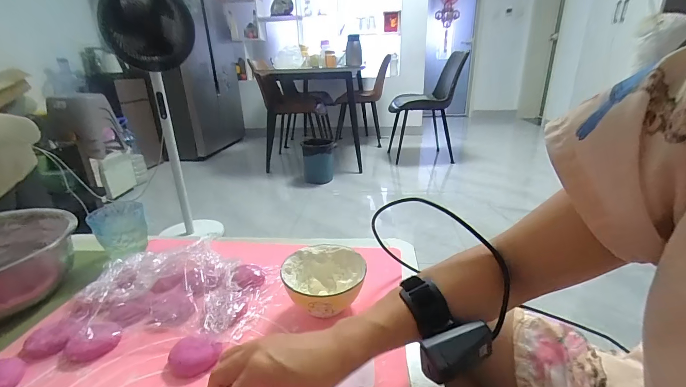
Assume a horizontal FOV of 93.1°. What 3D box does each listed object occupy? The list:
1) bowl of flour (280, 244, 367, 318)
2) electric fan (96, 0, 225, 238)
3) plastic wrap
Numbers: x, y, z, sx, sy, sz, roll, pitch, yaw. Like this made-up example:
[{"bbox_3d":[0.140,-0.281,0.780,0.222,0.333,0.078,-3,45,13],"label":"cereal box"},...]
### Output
[{"bbox_3d":[-0.027,0.128,0.447,0.108,0.068,0.109,-1,21,1],"label":"bowl of flour"},{"bbox_3d":[-0.729,-0.274,1.352,0.294,0.995,0.264,-15,25,-31],"label":"electric fan"},{"bbox_3d":[-0.239,0.129,0.496,0.255,0.041,0.197,1,19,4],"label":"plastic wrap"}]

